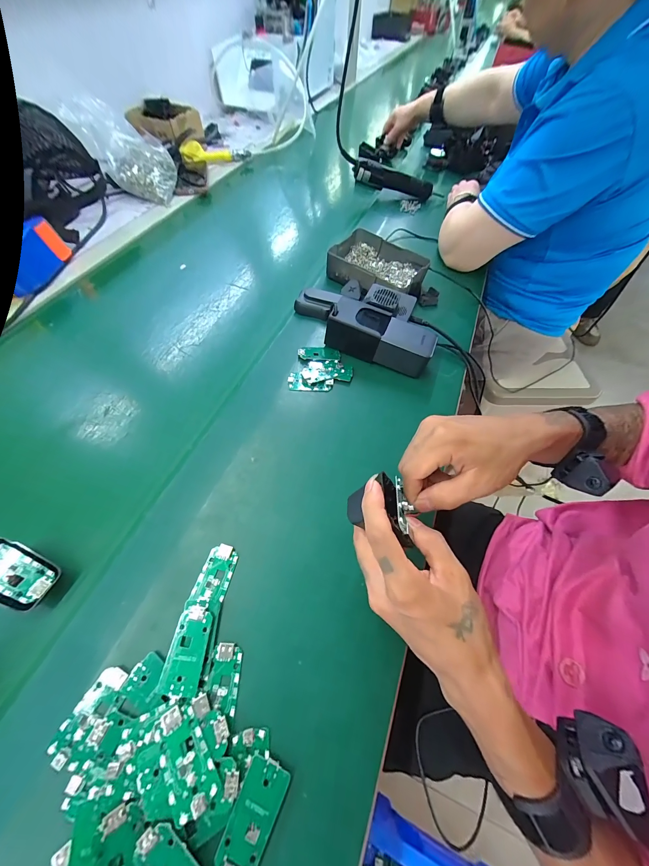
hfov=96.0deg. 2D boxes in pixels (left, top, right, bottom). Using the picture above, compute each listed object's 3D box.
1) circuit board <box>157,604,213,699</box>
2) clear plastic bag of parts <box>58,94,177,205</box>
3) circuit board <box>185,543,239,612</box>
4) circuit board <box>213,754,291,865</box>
[{"bbox_3d":[-0.120,0.191,0.259,0.032,0.008,0.063,6,59,2],"label":"circuit board"},{"bbox_3d":[-0.438,-0.640,0.665,0.180,0.138,0.120,19,60,9],"label":"clear plastic bag of parts"},{"bbox_3d":[-0.110,0.143,0.292,0.032,0.009,0.059,13,60,6],"label":"circuit board"},{"bbox_3d":[-0.053,0.283,0.214,0.032,0.008,0.062,21,61,10],"label":"circuit board"}]

